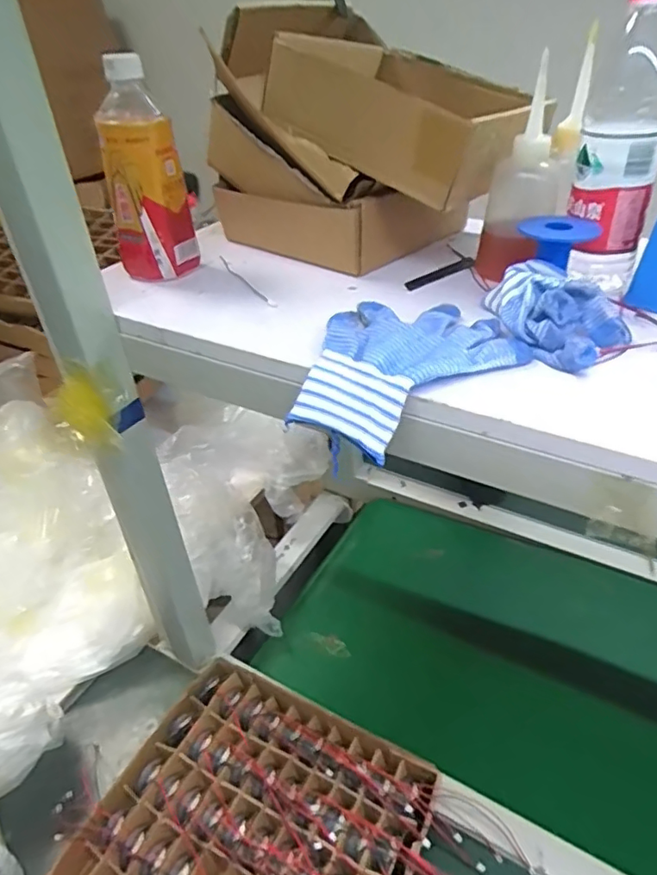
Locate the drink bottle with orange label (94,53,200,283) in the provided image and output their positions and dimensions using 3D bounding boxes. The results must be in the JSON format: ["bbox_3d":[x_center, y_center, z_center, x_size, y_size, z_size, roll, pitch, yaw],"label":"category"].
[{"bbox_3d":[-0.169,-0.237,0.523,0.070,0.168,0.067,-13,38,-12],"label":"drink bottle with orange label"}]

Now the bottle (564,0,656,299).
[{"bbox_3d":[0.228,-0.228,0.455,0.057,0.212,0.063,-11,38,-10],"label":"bottle"}]

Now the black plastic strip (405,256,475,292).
[{"bbox_3d":[0.108,-0.158,0.551,0.092,0.005,0.014,-27,43,-28],"label":"black plastic strip"}]

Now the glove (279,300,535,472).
[{"bbox_3d":[0.045,-0.054,0.423,0.167,0.041,0.125,-23,41,-23],"label":"glove"}]

